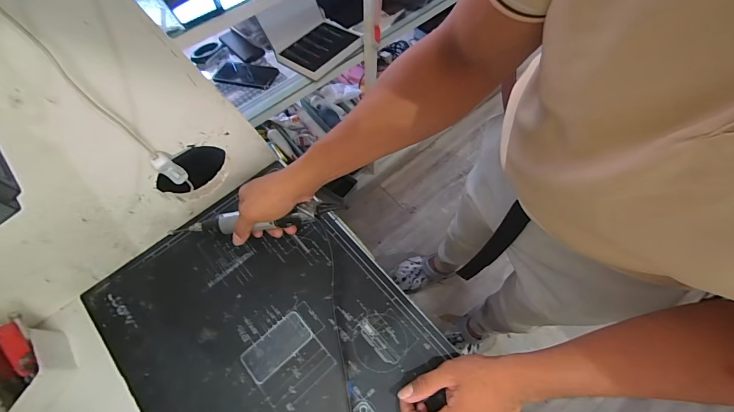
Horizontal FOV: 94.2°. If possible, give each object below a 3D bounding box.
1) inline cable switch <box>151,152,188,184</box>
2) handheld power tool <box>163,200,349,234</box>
[{"bbox_3d":[-0.241,-0.046,0.418,0.012,0.058,0.021,39,73,15],"label":"inline cable switch"},{"bbox_3d":[-0.161,0.020,0.493,0.258,0.034,0.033,-8,67,8],"label":"handheld power tool"}]

